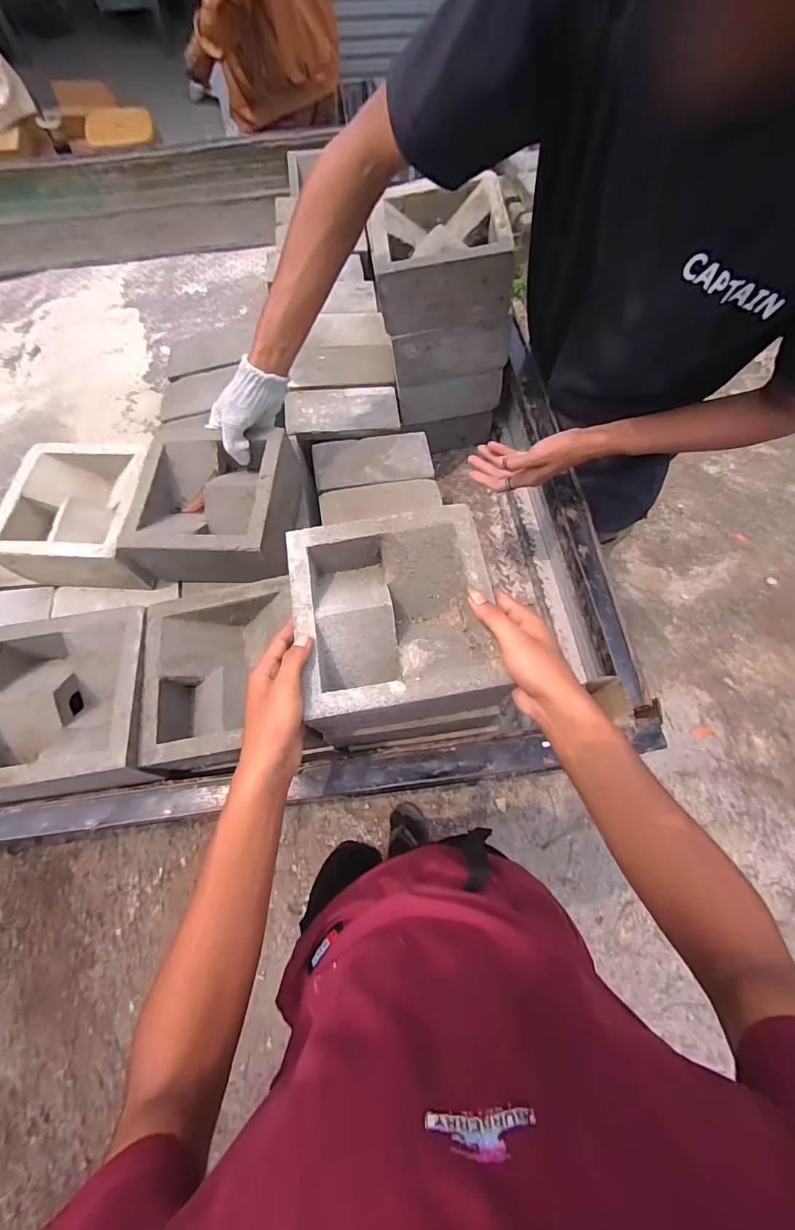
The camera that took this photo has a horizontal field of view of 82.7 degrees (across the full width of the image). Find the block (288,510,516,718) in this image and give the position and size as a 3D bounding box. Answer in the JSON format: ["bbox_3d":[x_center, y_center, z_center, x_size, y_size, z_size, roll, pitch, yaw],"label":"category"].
[{"bbox_3d":[-0.006,-0.002,0.468,0.189,0.071,0.200,-8,68,-6],"label":"block"}]

